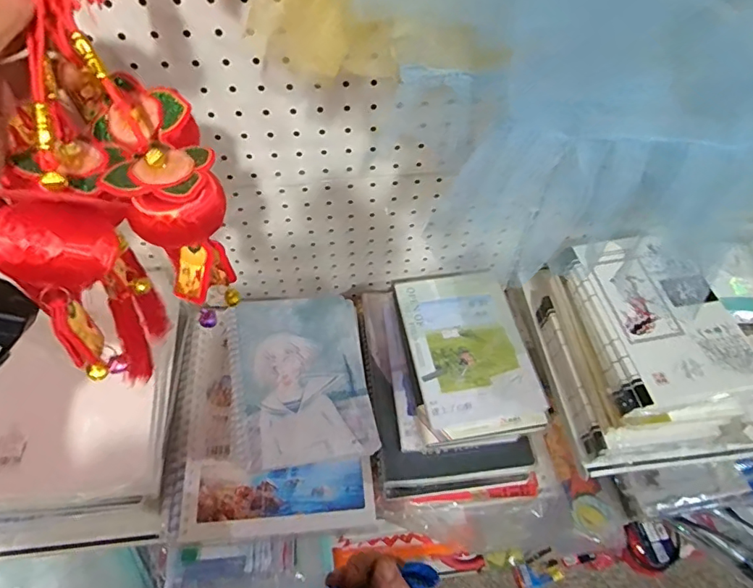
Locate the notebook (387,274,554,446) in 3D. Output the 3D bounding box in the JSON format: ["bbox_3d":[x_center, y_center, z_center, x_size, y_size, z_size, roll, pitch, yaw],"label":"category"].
[{"bbox_3d":[0.115,0.066,0.620,0.148,0.025,0.218,-8,56,-7],"label":"notebook"}]

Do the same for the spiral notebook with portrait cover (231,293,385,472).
[{"bbox_3d":[-0.080,0.093,0.576,0.151,0.012,0.199,-4,58,-21],"label":"spiral notebook with portrait cover"}]

